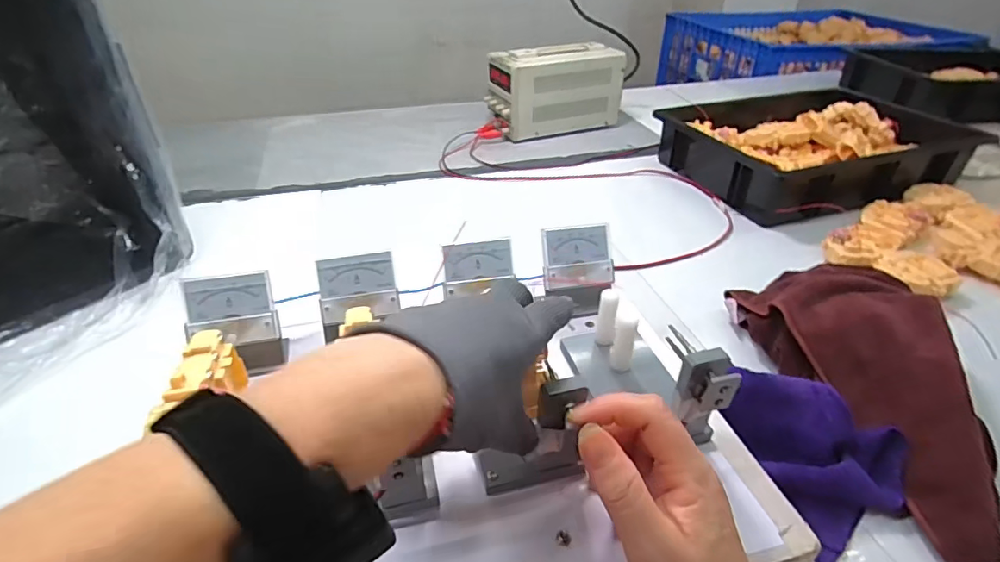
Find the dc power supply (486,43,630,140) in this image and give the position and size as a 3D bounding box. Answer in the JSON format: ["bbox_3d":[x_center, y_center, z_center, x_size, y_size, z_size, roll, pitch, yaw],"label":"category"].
[{"bbox_3d":[0.114,-0.392,1.032,0.271,0.150,0.103,-15,39,-17],"label":"dc power supply"}]

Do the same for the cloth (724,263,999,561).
[{"bbox_3d":[0.347,0.083,0.448,0.137,0.078,0.274,-8,37,-10],"label":"cloth"}]

